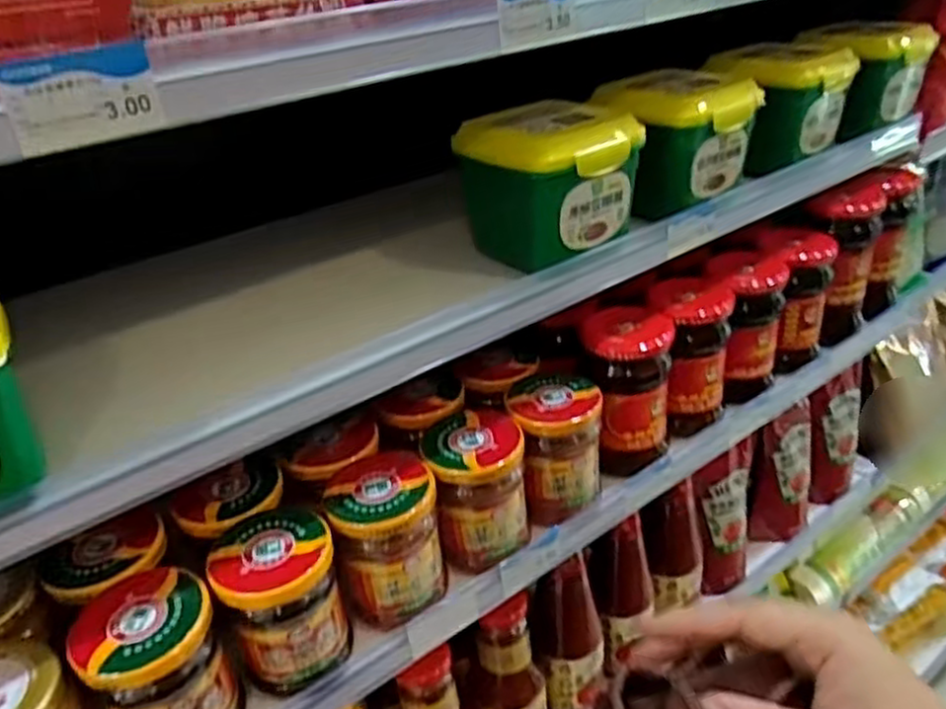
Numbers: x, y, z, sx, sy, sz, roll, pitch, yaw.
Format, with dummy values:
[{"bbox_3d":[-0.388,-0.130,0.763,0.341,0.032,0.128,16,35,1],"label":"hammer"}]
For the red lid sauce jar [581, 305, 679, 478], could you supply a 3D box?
[{"bbox_3d":[0.113,0.031,0.541,0.064,0.118,0.063,2,31,12],"label":"red lid sauce jar"}]

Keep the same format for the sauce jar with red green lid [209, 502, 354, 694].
[{"bbox_3d":[-0.106,0.138,0.414,0.061,0.085,0.064,-4,31,3],"label":"sauce jar with red green lid"}]

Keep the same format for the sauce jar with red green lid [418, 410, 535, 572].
[{"bbox_3d":[0.004,0.088,0.479,0.061,0.083,0.061,-4,31,3],"label":"sauce jar with red green lid"}]

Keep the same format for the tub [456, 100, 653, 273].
[{"bbox_3d":[0.047,-0.108,0.458,0.085,0.082,0.089,-29,38,-34],"label":"tub"}]

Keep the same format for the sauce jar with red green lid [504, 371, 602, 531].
[{"bbox_3d":[0.057,0.062,0.508,0.060,0.076,0.061,-4,31,3],"label":"sauce jar with red green lid"}]

